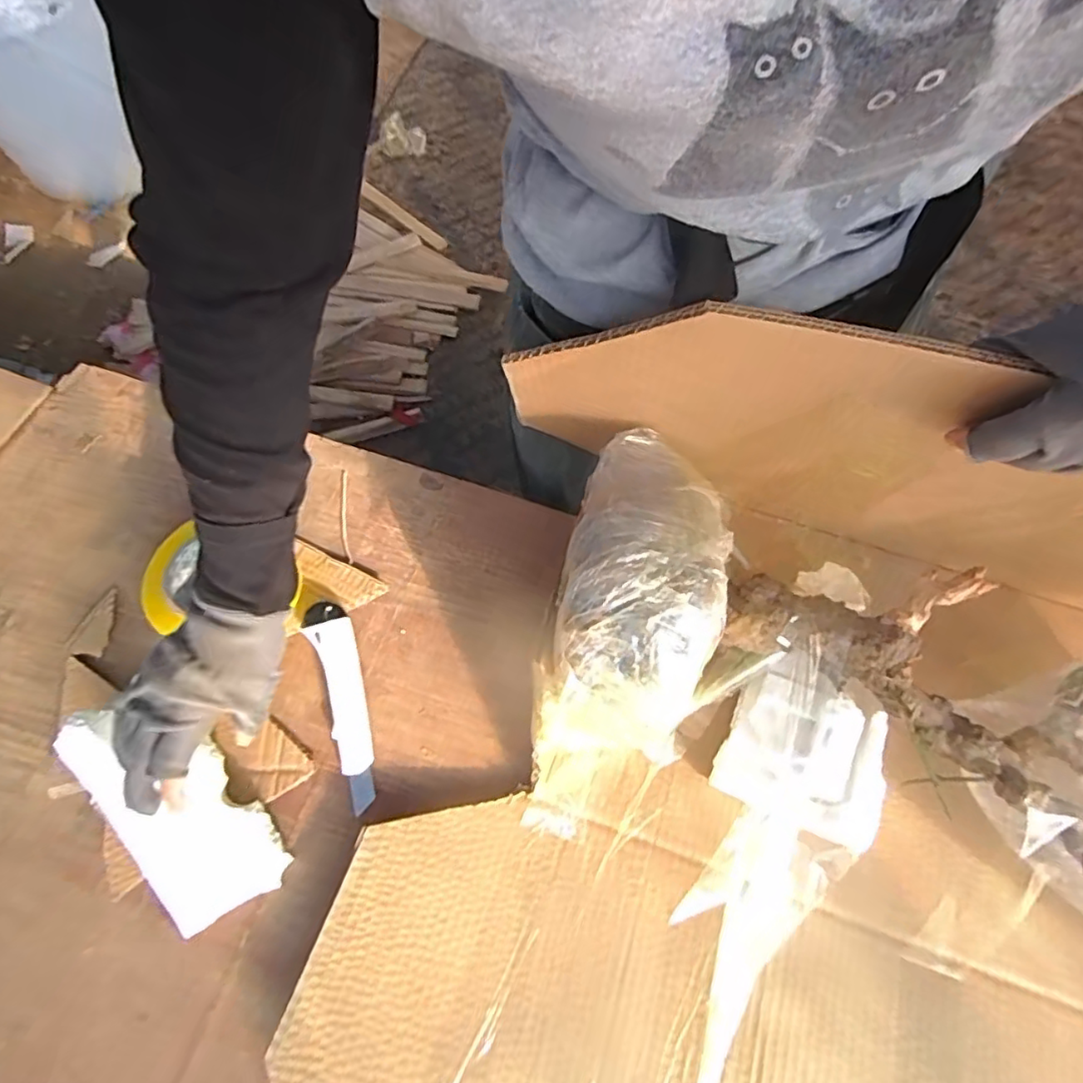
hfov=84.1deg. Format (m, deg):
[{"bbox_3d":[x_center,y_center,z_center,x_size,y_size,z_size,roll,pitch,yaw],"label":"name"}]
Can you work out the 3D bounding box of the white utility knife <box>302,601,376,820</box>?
[{"bbox_3d":[-0.168,0.137,0.519,0.036,0.033,0.171,-20,66,-8],"label":"white utility knife"}]

